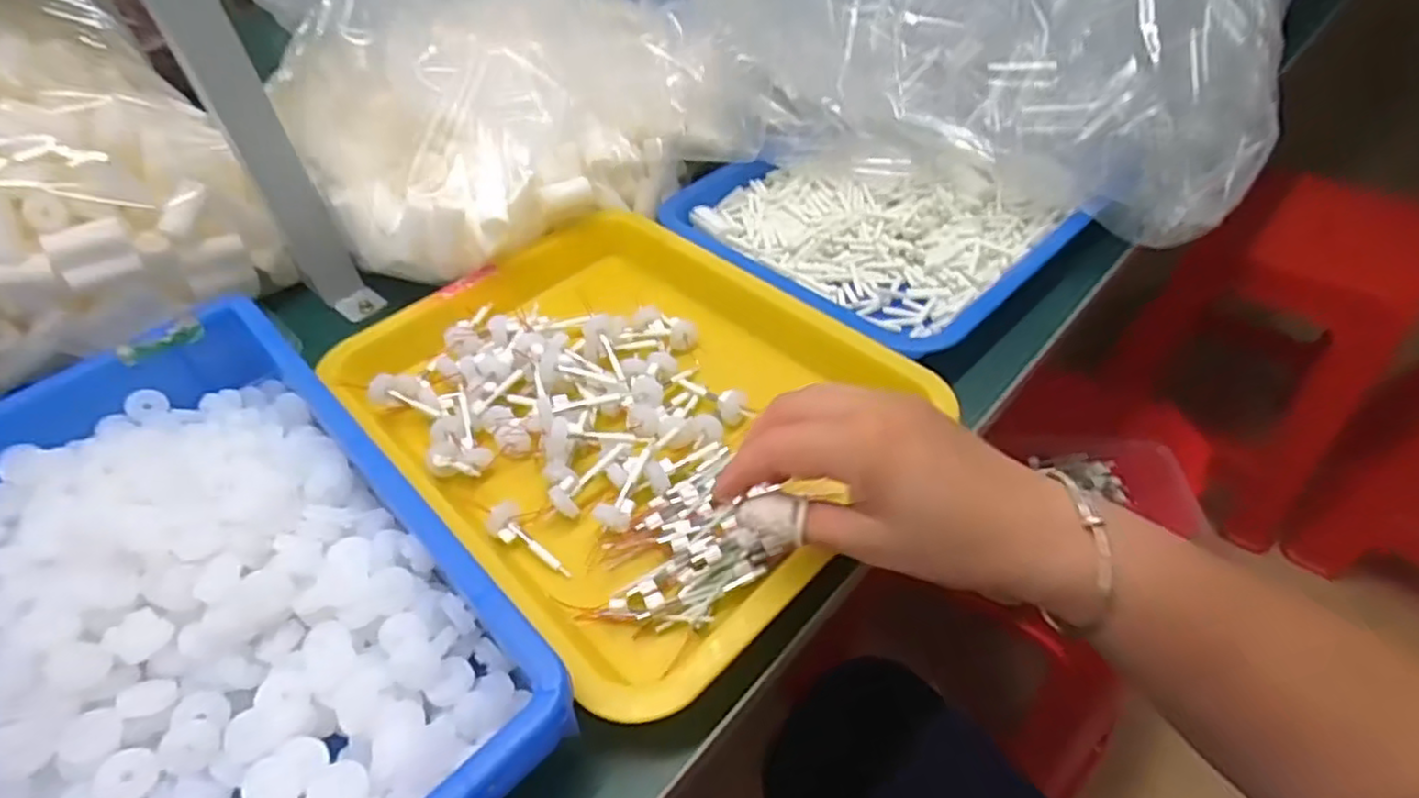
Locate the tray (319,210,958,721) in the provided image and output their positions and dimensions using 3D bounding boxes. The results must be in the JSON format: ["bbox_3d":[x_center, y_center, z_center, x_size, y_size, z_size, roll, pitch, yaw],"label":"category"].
[{"bbox_3d":[-0.047,-0.002,0.425,0.258,0.037,0.316,-35,57,-28],"label":"tray"}]

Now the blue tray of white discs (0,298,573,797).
[{"bbox_3d":[-0.258,0.099,0.316,0.241,0.052,0.369,-36,55,-27],"label":"blue tray of white discs"}]

